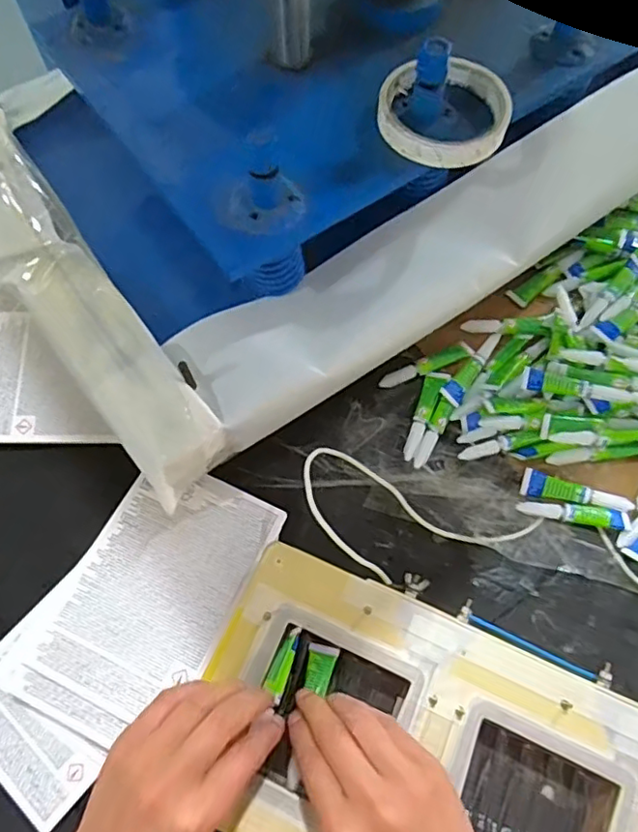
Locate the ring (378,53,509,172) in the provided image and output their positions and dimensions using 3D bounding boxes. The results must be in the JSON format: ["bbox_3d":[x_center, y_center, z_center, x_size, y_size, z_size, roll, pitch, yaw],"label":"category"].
[{"bbox_3d":[0.087,-0.214,0.418,0.088,0.019,0.090,0,67,0],"label":"ring"}]

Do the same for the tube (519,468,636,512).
[{"bbox_3d":[0.197,0.059,0.456,0.081,0.014,0.019,12,67,5],"label":"tube"}]

